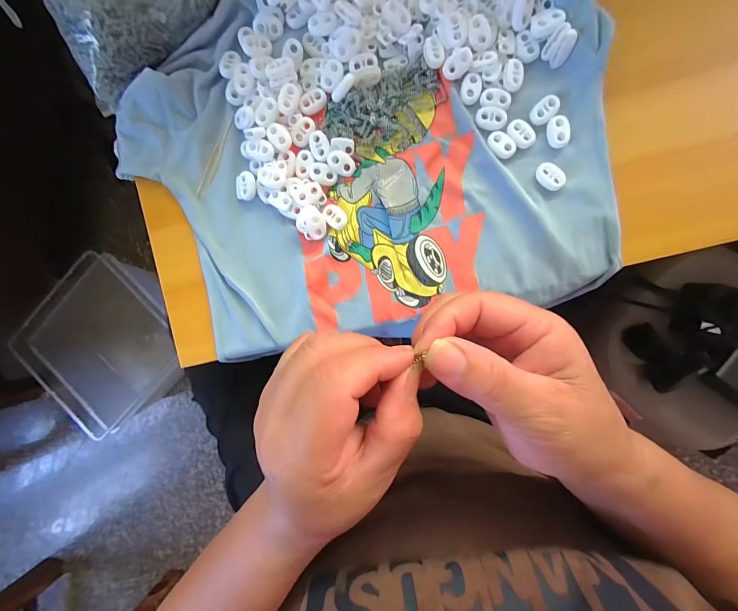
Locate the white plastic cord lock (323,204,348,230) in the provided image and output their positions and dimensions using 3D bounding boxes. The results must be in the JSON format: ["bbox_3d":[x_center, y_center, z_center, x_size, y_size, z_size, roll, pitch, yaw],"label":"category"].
[{"bbox_3d":[-0.026,-0.070,0.251,0.022,0.005,0.015,41,95,3],"label":"white plastic cord lock"}]

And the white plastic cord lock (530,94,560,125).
[{"bbox_3d":[0.130,-0.144,0.236,0.022,0.004,0.015,-43,88,6],"label":"white plastic cord lock"}]

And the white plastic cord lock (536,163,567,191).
[{"bbox_3d":[0.135,-0.095,0.238,0.023,0.005,0.014,39,95,3],"label":"white plastic cord lock"}]

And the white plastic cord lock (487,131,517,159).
[{"bbox_3d":[0.099,-0.120,0.239,0.015,0.004,0.022,-38,88,6],"label":"white plastic cord lock"}]

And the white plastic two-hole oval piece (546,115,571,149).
[{"bbox_3d":[0.139,-0.127,0.236,0.015,0.005,0.022,-5,92,6],"label":"white plastic two-hole oval piece"}]

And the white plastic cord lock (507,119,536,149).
[{"bbox_3d":[0.113,-0.127,0.237,0.022,0.004,0.017,45,95,2],"label":"white plastic cord lock"}]

